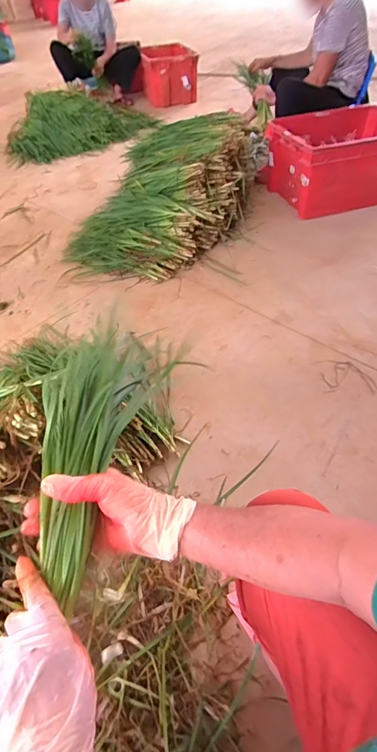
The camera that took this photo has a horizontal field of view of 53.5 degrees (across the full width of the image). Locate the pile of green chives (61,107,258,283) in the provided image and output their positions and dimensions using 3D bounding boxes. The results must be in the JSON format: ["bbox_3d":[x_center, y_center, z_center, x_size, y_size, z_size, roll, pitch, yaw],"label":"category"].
[{"bbox_3d":[-0.073,-0.845,1.682,0.654,0.285,1.040,16,52,16],"label":"pile of green chives"}]

